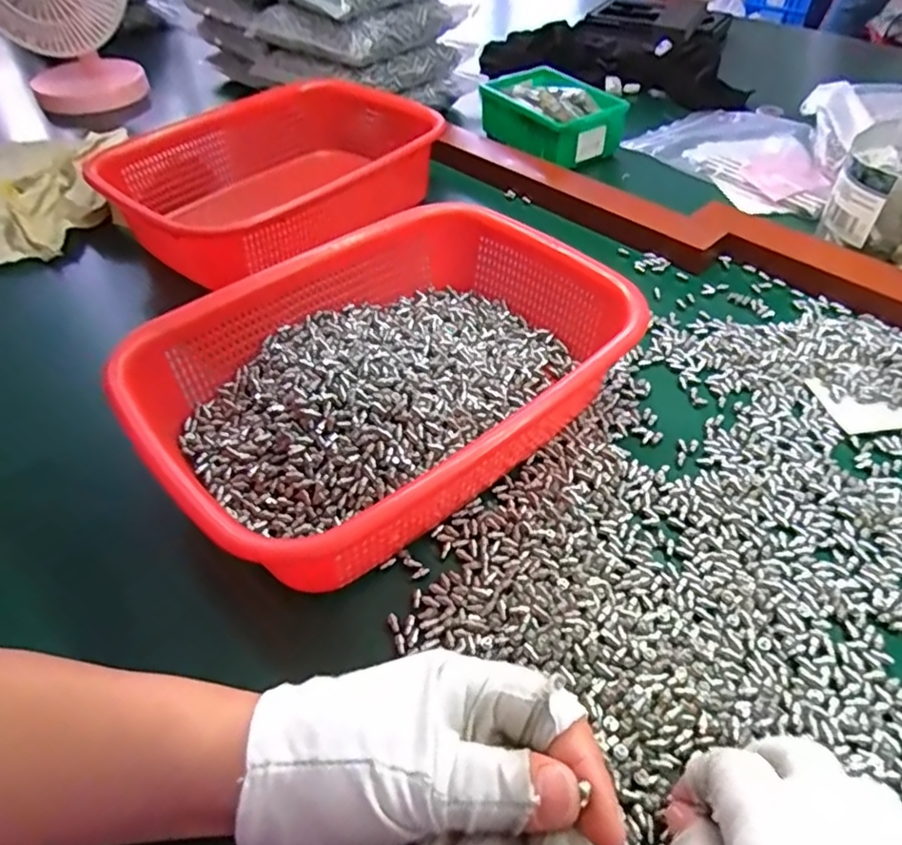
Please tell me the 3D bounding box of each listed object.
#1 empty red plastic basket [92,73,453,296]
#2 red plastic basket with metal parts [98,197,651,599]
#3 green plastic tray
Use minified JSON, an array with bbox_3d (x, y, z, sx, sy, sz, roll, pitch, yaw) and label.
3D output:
[{"bbox_3d":[-0.169,-0.217,0.577,0.219,0.087,0.236,30,55,27],"label":"empty red plastic basket"},{"bbox_3d":[-0.035,-0.029,0.383,0.275,0.072,0.209,-32,53,-24],"label":"red plastic basket with metal parts"},{"bbox_3d":[0.112,-0.342,0.684,0.109,0.053,0.153,-21,49,-16],"label":"green plastic tray"}]

